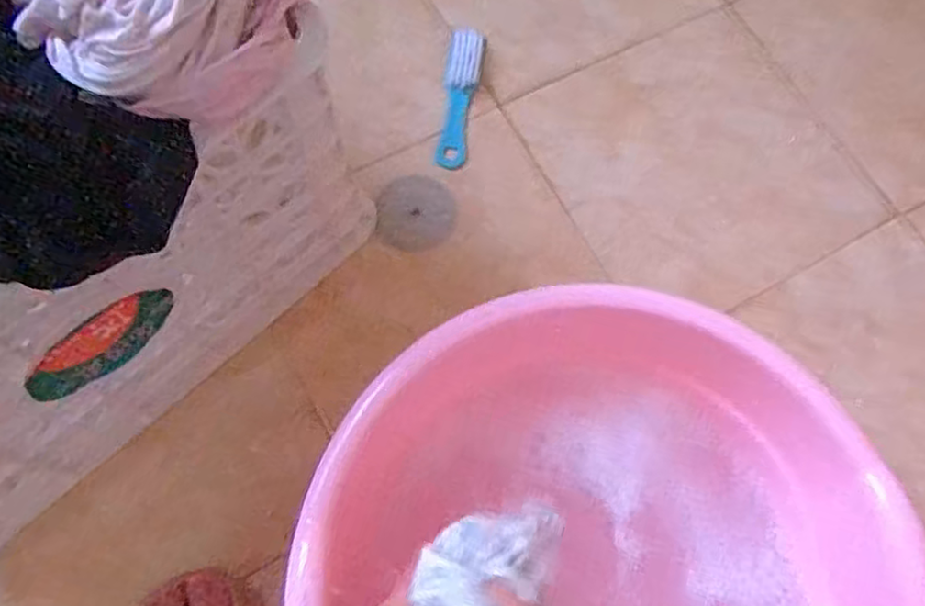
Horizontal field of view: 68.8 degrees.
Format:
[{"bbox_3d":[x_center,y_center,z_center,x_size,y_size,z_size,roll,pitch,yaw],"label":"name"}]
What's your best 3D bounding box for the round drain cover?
[{"bbox_3d":[-0.043,-0.087,0.651,0.073,0.008,0.080,1,71,-2],"label":"round drain cover"}]

